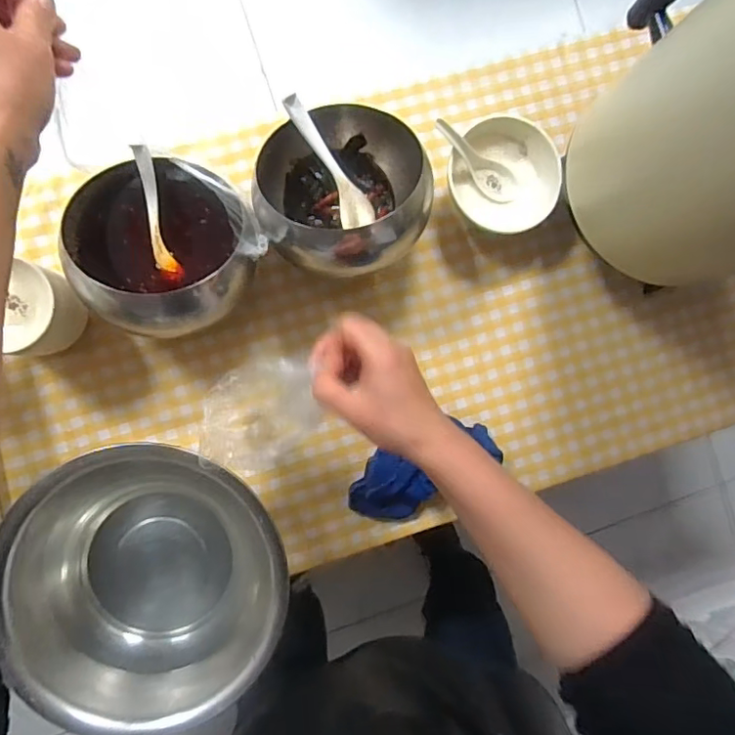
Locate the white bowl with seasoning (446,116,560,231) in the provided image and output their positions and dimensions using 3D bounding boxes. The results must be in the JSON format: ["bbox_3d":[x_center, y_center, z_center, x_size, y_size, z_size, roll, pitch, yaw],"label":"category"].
[{"bbox_3d":[0.148,-0.209,0.623,0.133,0.048,0.123,-41,94,-5],"label":"white bowl with seasoning"}]

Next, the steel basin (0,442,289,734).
[{"bbox_3d":[-0.211,0.207,0.563,0.251,0.104,0.246,0,90,-7],"label":"steel basin"}]

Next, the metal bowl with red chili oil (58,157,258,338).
[{"bbox_3d":[-0.204,-0.119,0.555,0.175,0.118,0.163,0,90,-7],"label":"metal bowl with red chili oil"}]

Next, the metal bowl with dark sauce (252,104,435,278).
[{"bbox_3d":[-0.033,-0.175,0.577,0.160,0.109,0.172,-32,94,-6],"label":"metal bowl with dark sauce"}]

